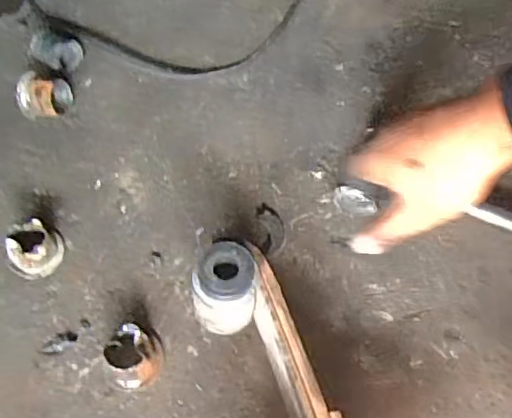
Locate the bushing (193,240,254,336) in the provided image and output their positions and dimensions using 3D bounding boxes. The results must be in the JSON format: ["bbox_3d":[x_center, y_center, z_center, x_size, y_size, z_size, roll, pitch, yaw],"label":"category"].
[{"bbox_3d":[-0.028,0.074,0.521,0.052,0.095,0.052,0,60,0],"label":"bushing"}]

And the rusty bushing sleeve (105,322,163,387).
[{"bbox_3d":[-0.108,0.129,0.519,0.045,0.032,0.048,0,60,0],"label":"rusty bushing sleeve"}]

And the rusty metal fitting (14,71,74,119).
[{"bbox_3d":[-0.244,-0.130,0.680,0.056,0.047,0.045,-10,60,-6],"label":"rusty metal fitting"}]

